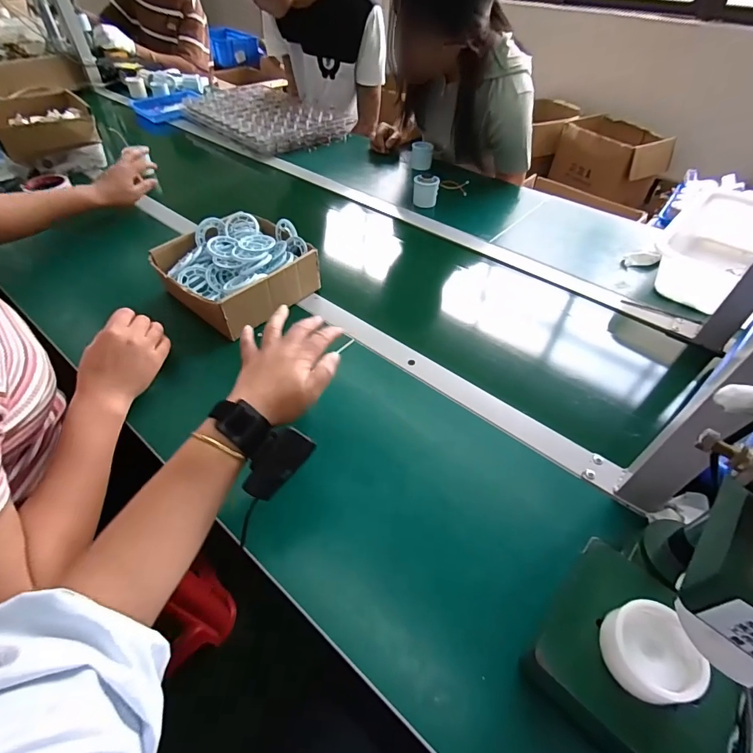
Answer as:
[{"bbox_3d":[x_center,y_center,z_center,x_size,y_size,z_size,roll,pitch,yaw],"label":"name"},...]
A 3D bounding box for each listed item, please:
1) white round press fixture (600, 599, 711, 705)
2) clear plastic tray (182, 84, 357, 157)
[{"bbox_3d":[0.206,0.206,0.302,0.063,0.032,0.060,0,47,0],"label":"white round press fixture"},{"bbox_3d":[-0.349,-0.805,1.247,0.500,0.062,0.349,35,56,28],"label":"clear plastic tray"}]

